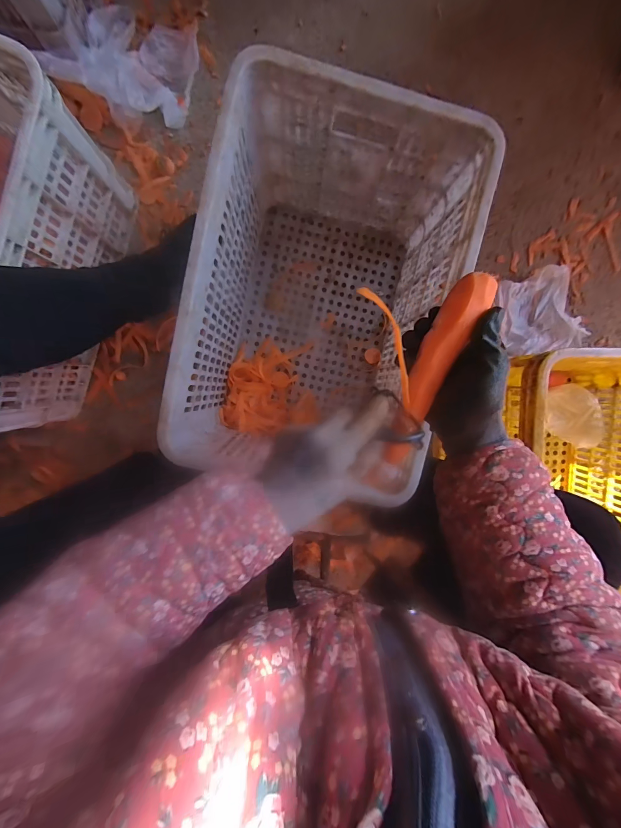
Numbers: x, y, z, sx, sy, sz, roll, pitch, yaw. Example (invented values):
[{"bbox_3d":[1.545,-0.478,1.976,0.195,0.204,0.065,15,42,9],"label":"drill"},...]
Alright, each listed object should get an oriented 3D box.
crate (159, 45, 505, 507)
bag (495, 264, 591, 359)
[{"bbox_3d":[0.011,-0.177,0.528,0.341,0.278,0.506,13,94,-5],"label":"crate"},{"bbox_3d":[0.512,-0.222,0.687,0.169,0.046,0.194,-24,96,-2],"label":"bag"}]

